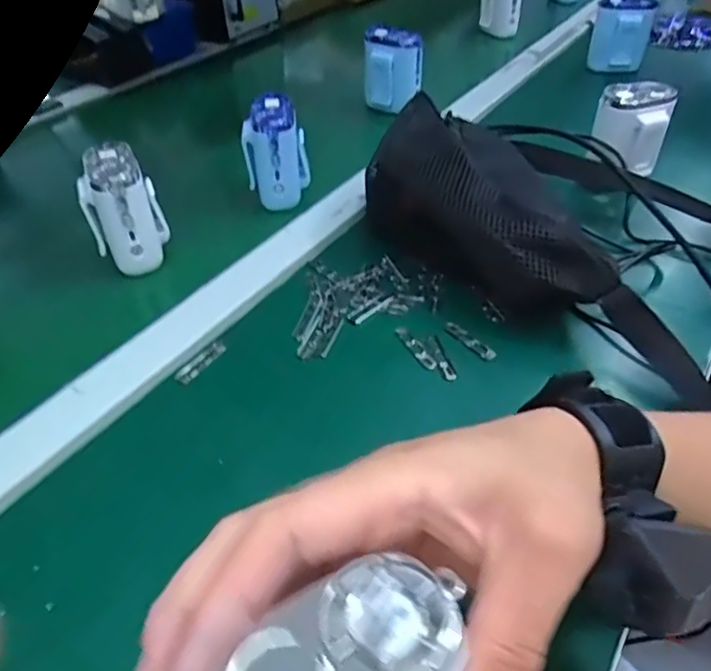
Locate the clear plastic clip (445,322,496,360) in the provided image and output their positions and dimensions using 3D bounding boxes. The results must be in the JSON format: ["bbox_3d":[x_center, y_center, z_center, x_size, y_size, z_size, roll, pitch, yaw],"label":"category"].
[{"bbox_3d":[0.079,0.003,0.416,0.009,0.004,0.043,-27,48,-25],"label":"clear plastic clip"}]

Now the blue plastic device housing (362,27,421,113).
[{"bbox_3d":[0.044,-0.309,0.706,0.064,0.081,0.045,2,42,4],"label":"blue plastic device housing"}]

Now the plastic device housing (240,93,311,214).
[{"bbox_3d":[-0.071,-0.166,0.553,0.053,0.082,0.057,-2,42,0],"label":"plastic device housing"}]

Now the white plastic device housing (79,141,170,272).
[{"bbox_3d":[-0.183,-0.099,0.479,0.055,0.083,0.059,-19,45,-18],"label":"white plastic device housing"}]

